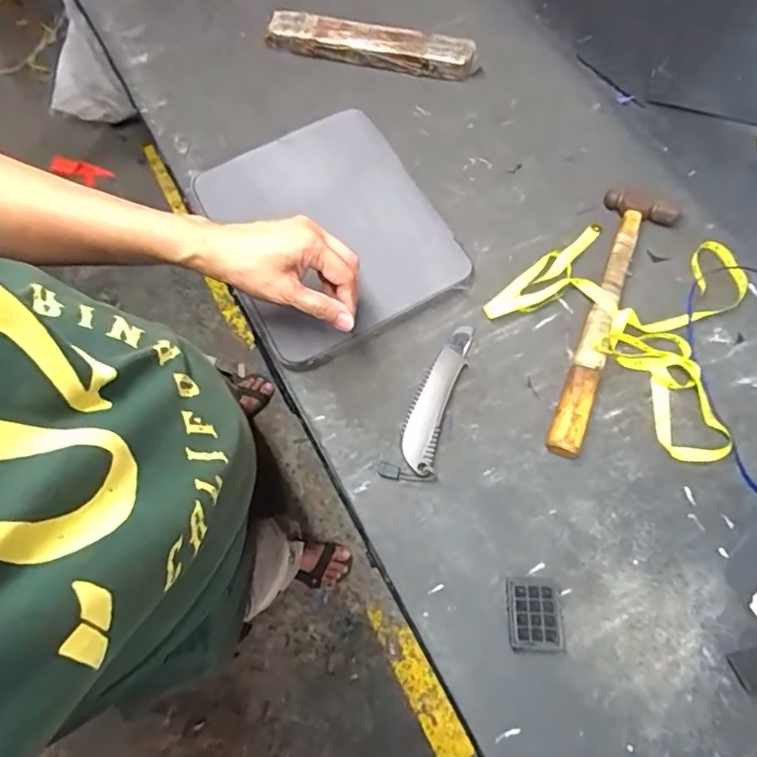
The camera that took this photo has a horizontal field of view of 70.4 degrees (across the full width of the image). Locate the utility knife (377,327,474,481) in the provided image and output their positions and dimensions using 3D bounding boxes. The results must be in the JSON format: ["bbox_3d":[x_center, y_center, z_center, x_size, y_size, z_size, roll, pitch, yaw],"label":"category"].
[{"bbox_3d":[0.056,0.020,0.512,0.043,0.017,0.168,24,75,11],"label":"utility knife"}]

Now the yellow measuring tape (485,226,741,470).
[{"bbox_3d":[0.273,-0.067,0.534,0.248,0.027,0.211,41,79,15],"label":"yellow measuring tape"}]

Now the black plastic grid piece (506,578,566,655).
[{"bbox_3d":[0.131,0.198,0.448,0.045,0.015,0.056,1,72,4],"label":"black plastic grid piece"}]

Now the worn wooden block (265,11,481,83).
[{"bbox_3d":[-0.011,-0.418,0.675,0.273,0.035,0.044,15,73,9],"label":"worn wooden block"}]

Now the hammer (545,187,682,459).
[{"bbox_3d":[0.227,-0.068,0.538,0.074,0.029,0.308,23,73,11],"label":"hammer"}]

